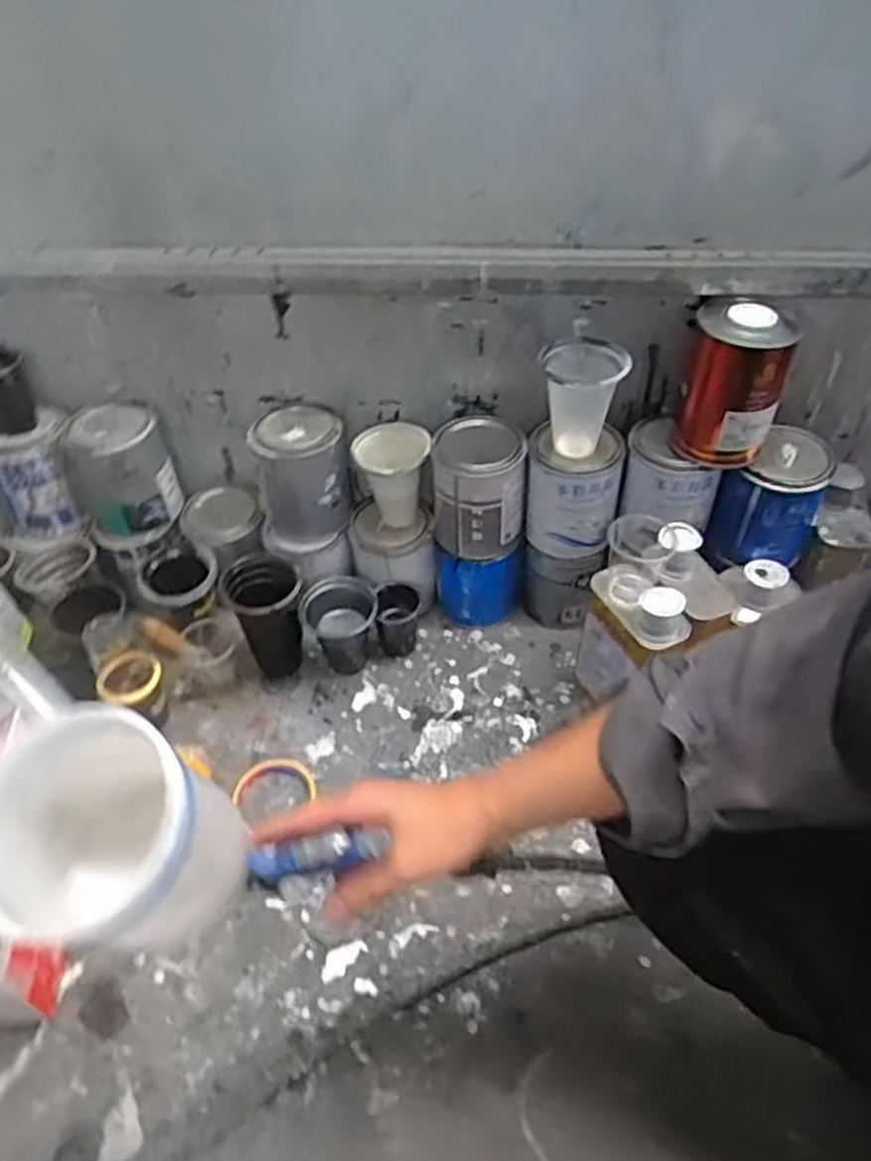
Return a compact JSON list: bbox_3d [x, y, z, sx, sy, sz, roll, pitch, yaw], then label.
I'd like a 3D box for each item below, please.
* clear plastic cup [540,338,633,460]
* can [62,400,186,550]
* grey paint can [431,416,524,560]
[{"bbox_3d":[0.155,-0.196,0.844,0.085,0.107,0.088,-1,45,1],"label":"clear plastic cup"},{"bbox_3d":[-0.386,-0.137,0.983,0.118,0.139,0.107,-18,47,-15],"label":"can"},{"bbox_3d":[0.052,-0.112,0.943,0.107,0.137,0.097,0,45,2],"label":"grey paint can"}]

